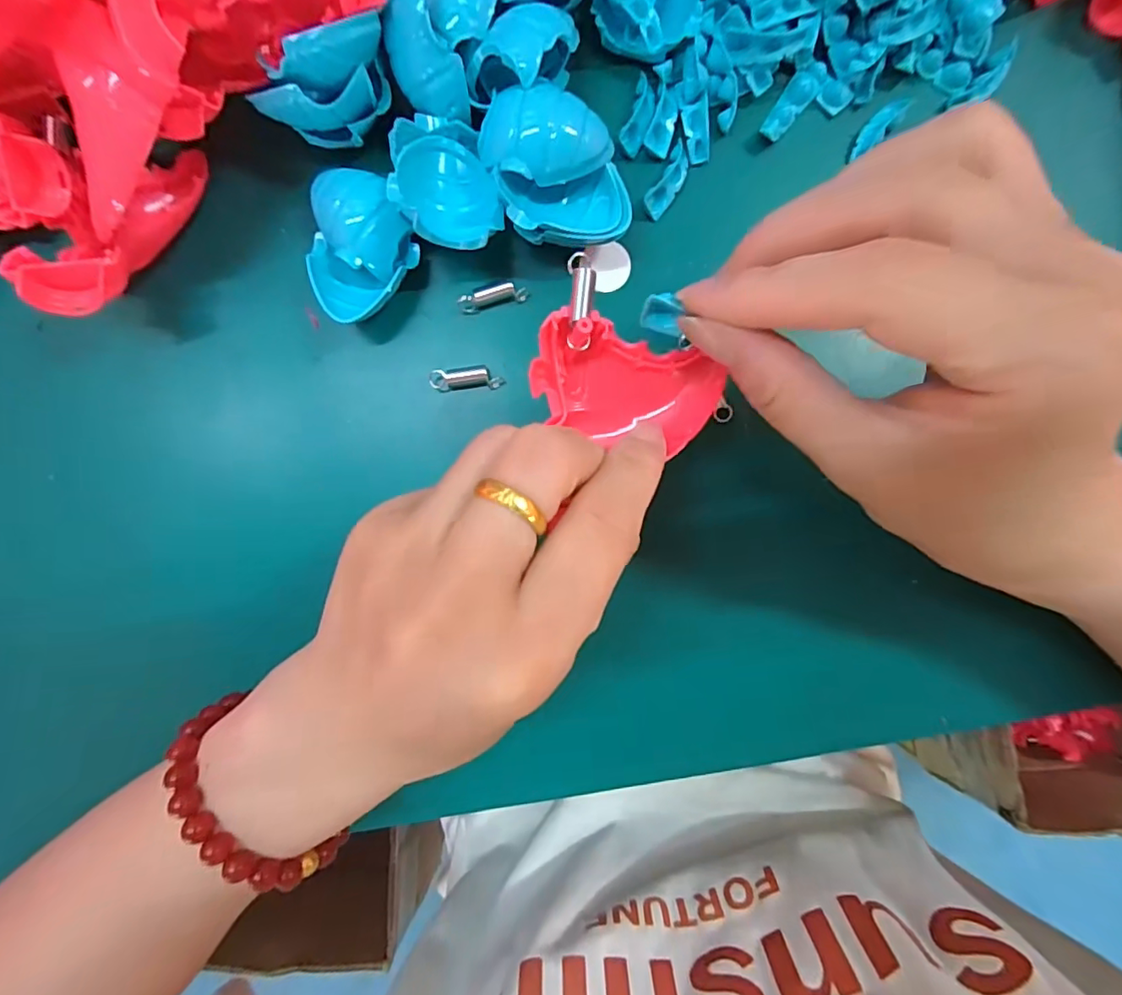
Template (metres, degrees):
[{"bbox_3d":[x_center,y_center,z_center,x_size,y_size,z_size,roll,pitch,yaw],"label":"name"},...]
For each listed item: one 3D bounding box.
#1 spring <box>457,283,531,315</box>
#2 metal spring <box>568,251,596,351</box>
[{"bbox_3d":[-0.026,-0.078,0.206,0.027,0.006,0.007,-14,92,0],"label":"spring"},{"bbox_3d":[0.006,-0.057,0.154,0.008,0.004,0.027,-1,92,0],"label":"metal spring"}]

